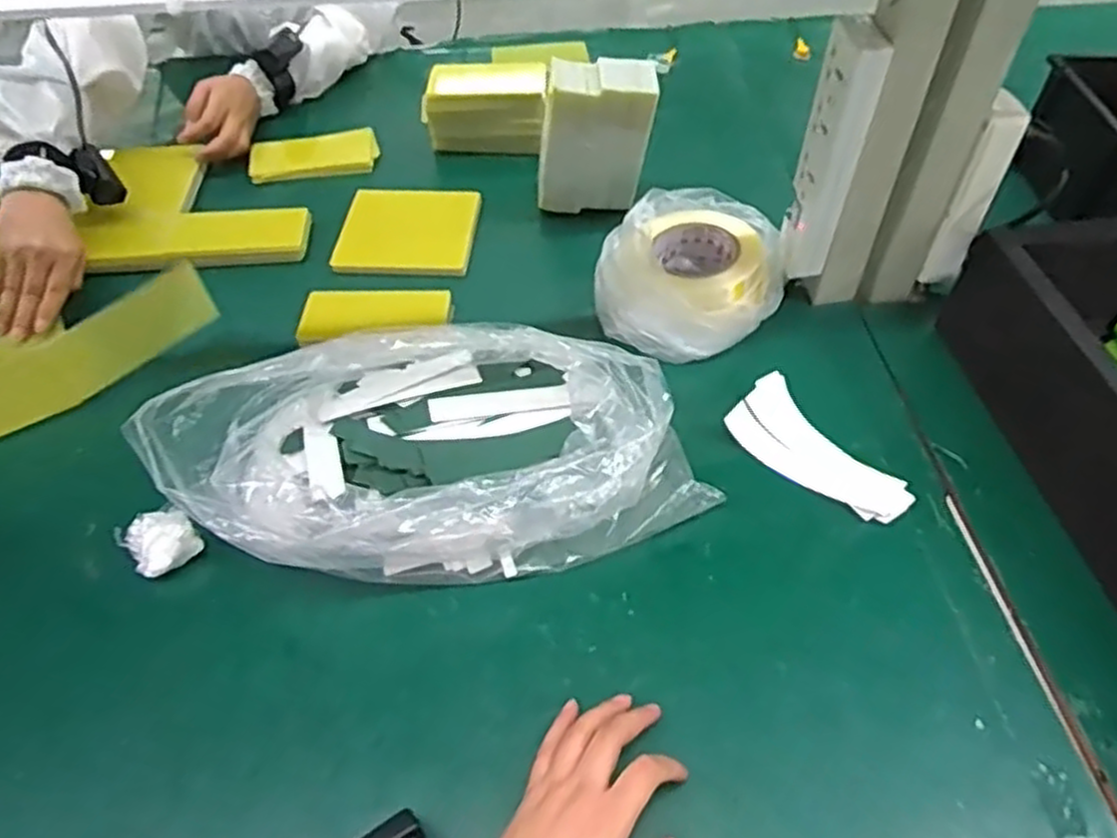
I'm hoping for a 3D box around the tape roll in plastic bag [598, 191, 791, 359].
[{"bbox_3d":[0.129,-0.143,0.739,0.171,0.068,0.174,-1,50,1],"label":"tape roll in plastic bag"}]

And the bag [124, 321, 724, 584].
[{"bbox_3d":[-0.092,0.014,0.603,0.402,0.100,0.199,-6,50,-4],"label":"bag"}]

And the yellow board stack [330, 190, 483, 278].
[{"bbox_3d":[-0.166,-0.211,0.849,0.145,0.014,0.138,3,50,4],"label":"yellow board stack"}]

